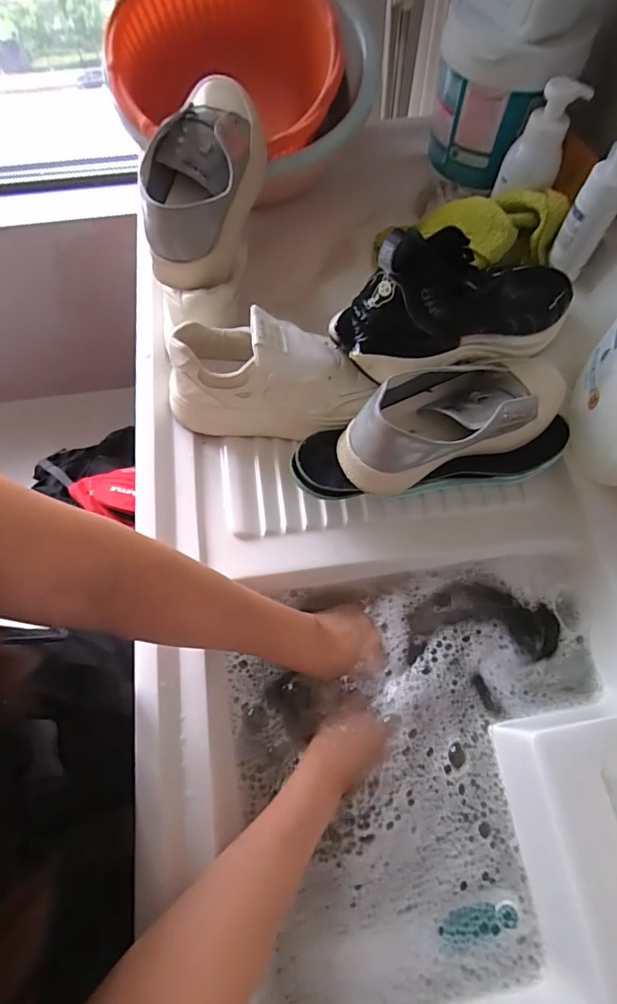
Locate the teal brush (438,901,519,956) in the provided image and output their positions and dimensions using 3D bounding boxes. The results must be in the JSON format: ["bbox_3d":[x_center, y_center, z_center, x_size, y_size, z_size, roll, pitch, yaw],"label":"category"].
[{"bbox_3d":[0.141,0.353,0.412,0.069,0.009,0.025,-14,65,-4],"label":"teal brush"}]

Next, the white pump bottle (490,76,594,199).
[{"bbox_3d":[0.272,-0.422,0.583,0.068,0.117,0.042,8,66,6],"label":"white pump bottle"}]

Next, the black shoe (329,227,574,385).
[{"bbox_3d":[0.173,-0.211,0.506,0.303,0.112,0.103,-13,63,-27],"label":"black shoe"}]

